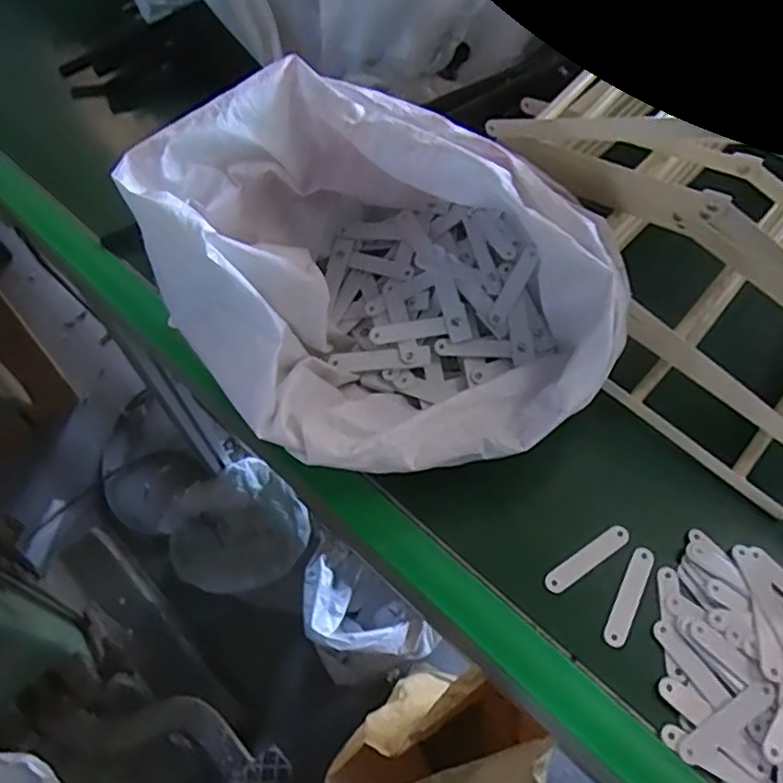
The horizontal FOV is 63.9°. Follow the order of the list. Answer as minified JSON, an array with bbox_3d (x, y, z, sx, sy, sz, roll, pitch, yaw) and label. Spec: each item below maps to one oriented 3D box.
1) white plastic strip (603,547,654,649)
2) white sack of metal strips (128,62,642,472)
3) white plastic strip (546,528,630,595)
[{"bbox_3d":[0.199,0.170,0.523,0.018,0.004,0.087,25,64,15],"label":"white plastic strip"},{"bbox_3d":[0.000,-0.093,0.539,0.323,0.179,0.351,-41,67,-20],"label":"white sack of metal strips"},{"bbox_3d":[0.170,0.144,0.540,0.087,0.004,0.017,-29,63,-15],"label":"white plastic strip"}]

